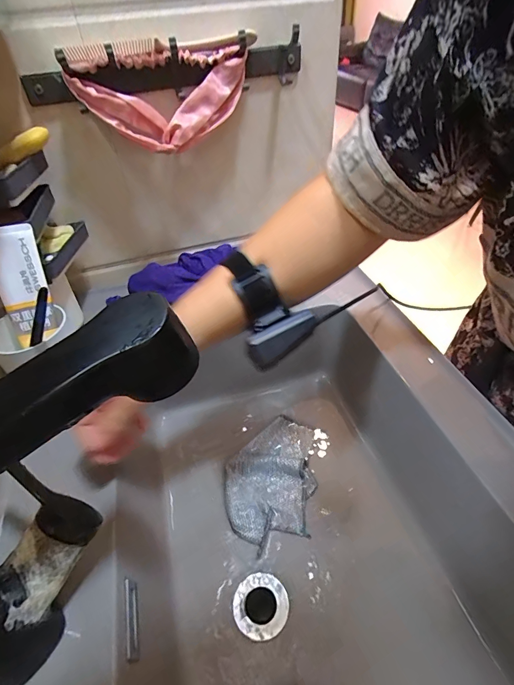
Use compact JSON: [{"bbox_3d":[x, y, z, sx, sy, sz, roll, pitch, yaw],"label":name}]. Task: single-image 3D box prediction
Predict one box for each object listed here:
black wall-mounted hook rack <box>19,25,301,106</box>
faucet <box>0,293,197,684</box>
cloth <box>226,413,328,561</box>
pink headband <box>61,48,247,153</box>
[{"bbox_3d":[-0.102,-0.325,0.437,0.336,0.050,0.059,-11,43,-7],"label":"black wall-mounted hook rack"},{"bbox_3d":[-0.119,0.095,0.222,0.198,0.204,0.058,-31,49,-26],"label":"faucet"},{"bbox_3d":[0.018,0.175,0.488,0.118,0.009,0.168,4,43,9],"label":"cloth"},{"bbox_3d":[-0.110,-0.293,0.443,0.199,0.099,0.032,-10,43,-5],"label":"pink headband"}]

